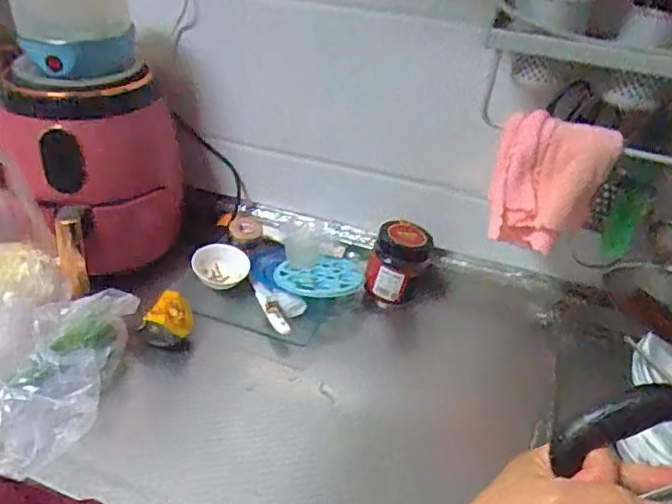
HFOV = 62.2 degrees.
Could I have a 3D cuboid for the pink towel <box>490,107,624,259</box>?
[{"bbox_3d":[0.236,-0.075,0.635,0.115,0.150,0.035,19,18,14],"label":"pink towel"}]

